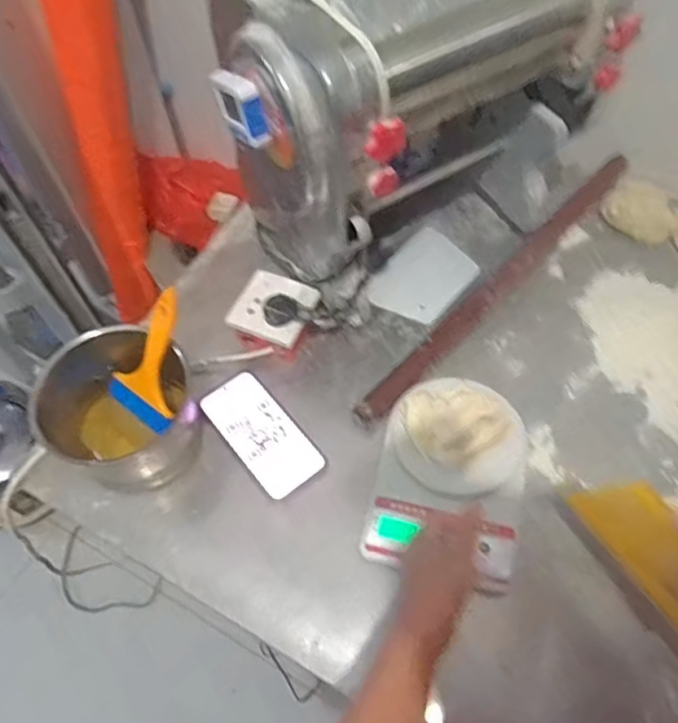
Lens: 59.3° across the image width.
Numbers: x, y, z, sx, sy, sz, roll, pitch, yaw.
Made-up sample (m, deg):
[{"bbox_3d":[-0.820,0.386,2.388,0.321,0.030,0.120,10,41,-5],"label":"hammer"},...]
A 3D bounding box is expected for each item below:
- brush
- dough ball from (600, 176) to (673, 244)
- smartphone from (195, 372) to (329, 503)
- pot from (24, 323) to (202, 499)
[{"bbox_3d":[-0.193,-0.005,0.625,0.083,0.149,0.017,29,24,14],"label":"brush"},{"bbox_3d":[0.416,-0.214,0.822,0.093,0.049,0.057,29,64,17],"label":"dough ball"},{"bbox_3d":[-0.088,0.080,0.677,0.075,0.006,0.154,-35,67,-18],"label":"smartphone"},{"bbox_3d":[-0.222,0.049,0.619,0.146,0.136,0.144,-1,59,1],"label":"pot"}]

